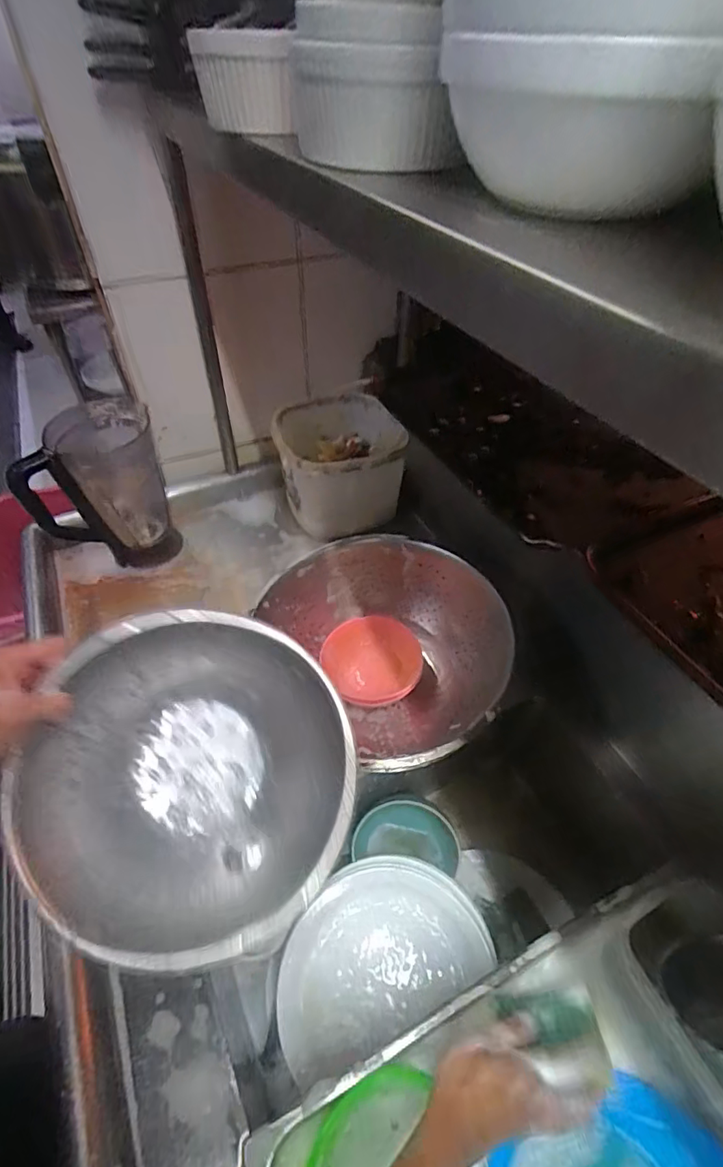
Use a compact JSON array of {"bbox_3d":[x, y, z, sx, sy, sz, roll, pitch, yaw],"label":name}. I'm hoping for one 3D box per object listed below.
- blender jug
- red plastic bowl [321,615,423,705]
[{"bbox_3d":[-0.422,-0.142,0.849,0.204,0.244,0.148,-25,53,-22],"label":"blender jug"},{"bbox_3d":[0.019,0.113,0.732,0.128,0.053,0.138,1,48,-1],"label":"red plastic bowl"}]

